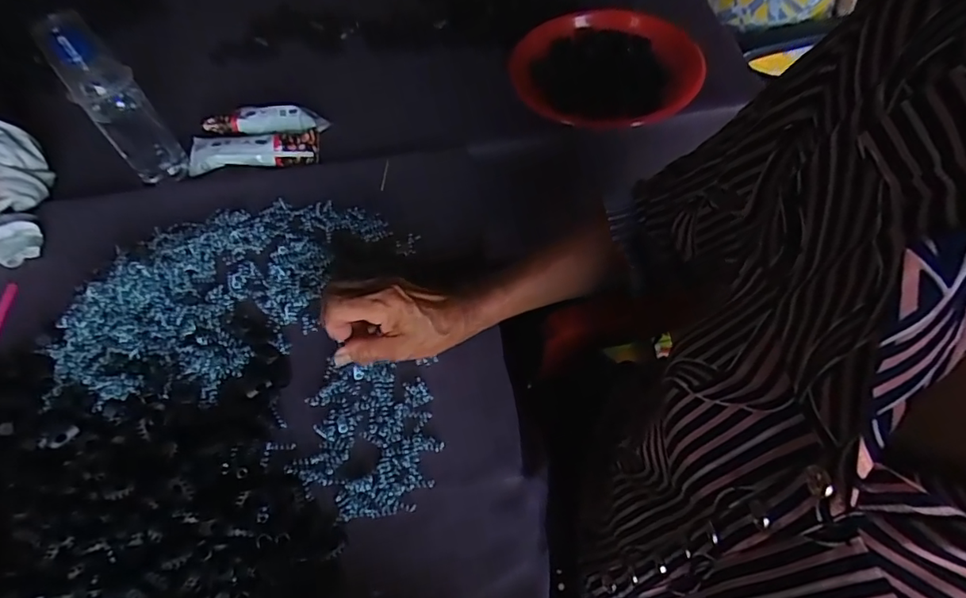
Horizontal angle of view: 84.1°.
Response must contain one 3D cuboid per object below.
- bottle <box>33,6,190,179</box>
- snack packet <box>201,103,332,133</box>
[{"bbox_3d":[-0.385,-0.200,0.568,0.060,0.188,0.050,-34,61,-16],"label":"bottle"},{"bbox_3d":[-0.264,-0.217,0.640,0.147,0.027,0.025,2,57,6],"label":"snack packet"}]

